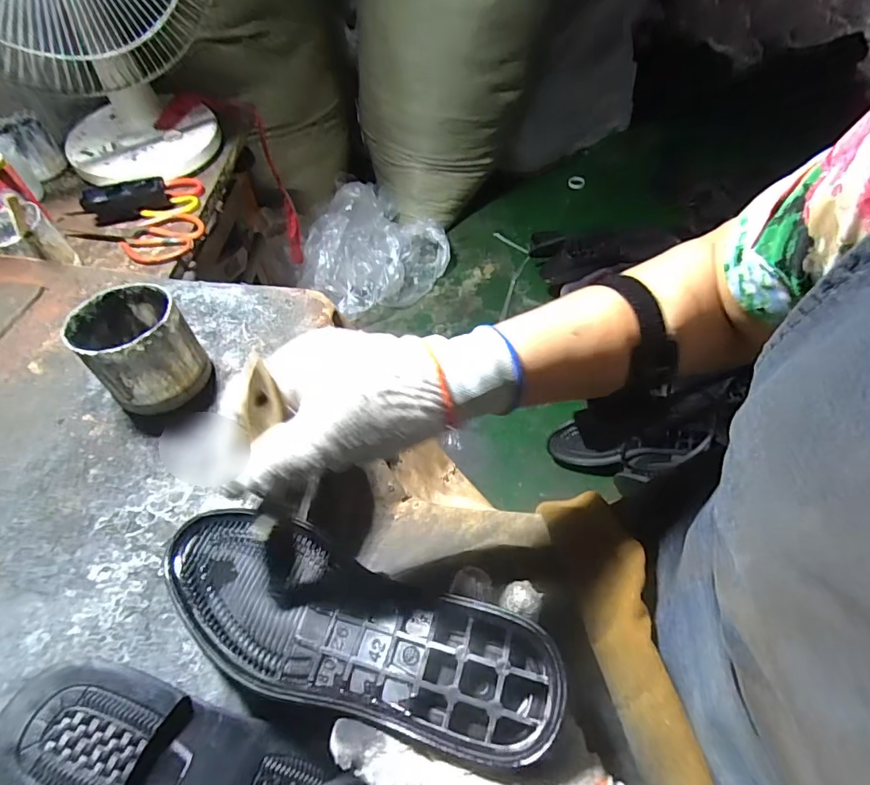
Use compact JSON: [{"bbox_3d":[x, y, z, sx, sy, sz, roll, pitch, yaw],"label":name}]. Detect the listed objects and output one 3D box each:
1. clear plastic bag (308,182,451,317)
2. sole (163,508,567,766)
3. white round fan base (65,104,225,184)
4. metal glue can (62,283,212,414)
[{"bbox_3d":[-0.155,-0.386,1.282,0.280,0.211,0.398,27,61,20],"label":"clear plastic bag"},{"bbox_3d":[-0.064,0.145,0.300,0.278,0.026,0.092,9,53,24],"label":"sole"},{"bbox_3d":[-0.502,-0.438,0.825,0.243,0.052,0.227,-35,60,-20],"label":"white round fan base"},{"bbox_3d":[-0.268,-0.039,0.435,0.080,0.088,0.098,-38,60,-23],"label":"metal glue can"}]

